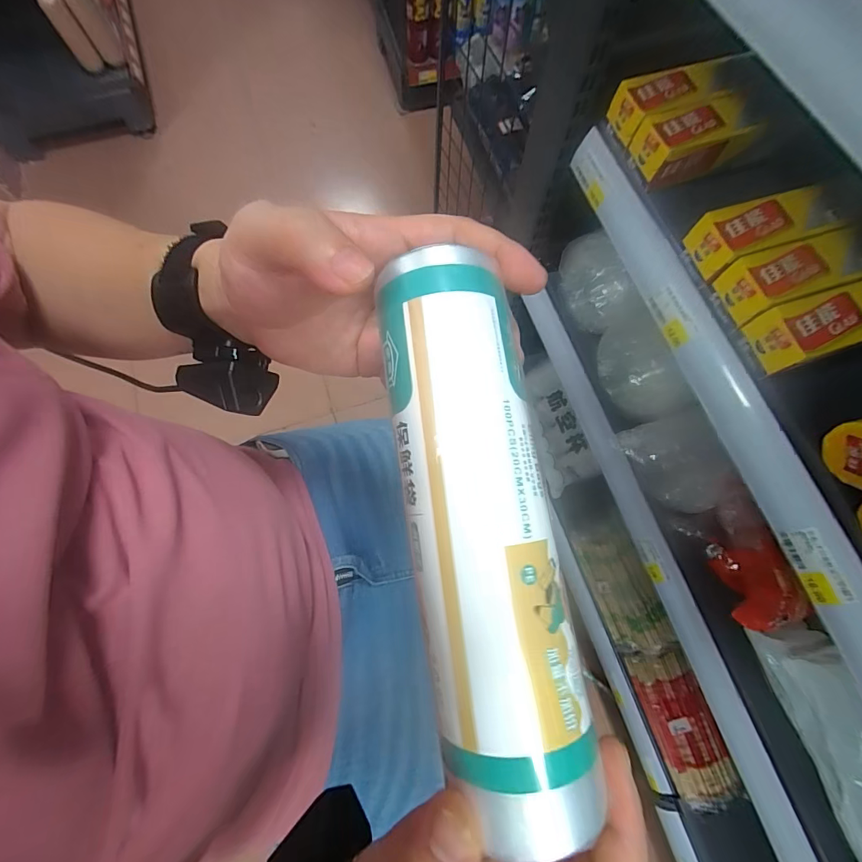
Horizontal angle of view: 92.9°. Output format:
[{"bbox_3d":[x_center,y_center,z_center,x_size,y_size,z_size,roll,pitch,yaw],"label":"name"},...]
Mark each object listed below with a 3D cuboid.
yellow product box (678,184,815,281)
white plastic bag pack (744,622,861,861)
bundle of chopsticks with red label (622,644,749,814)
[{"bbox_3d":[0.285,-0.174,0.360,0.100,0.034,0.045,-19,74,-8],"label":"yellow product box"},{"bbox_3d":[0.418,0.343,0.401,0.059,0.097,0.268,-9,73,-5],"label":"white plastic bag pack"},{"bbox_3d":[0.453,0.528,0.739,0.100,0.048,0.247,-18,74,-7],"label":"bundle of chopsticks with red label"}]

